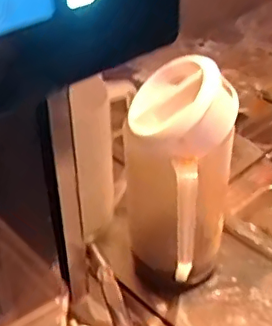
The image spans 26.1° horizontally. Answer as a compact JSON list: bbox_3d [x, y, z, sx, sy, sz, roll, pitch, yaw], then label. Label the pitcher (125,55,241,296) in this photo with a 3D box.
[{"bbox_3d":[0.050,0.027,0.738,0.136,0.283,0.156,2,36,6],"label":"pitcher"}]

